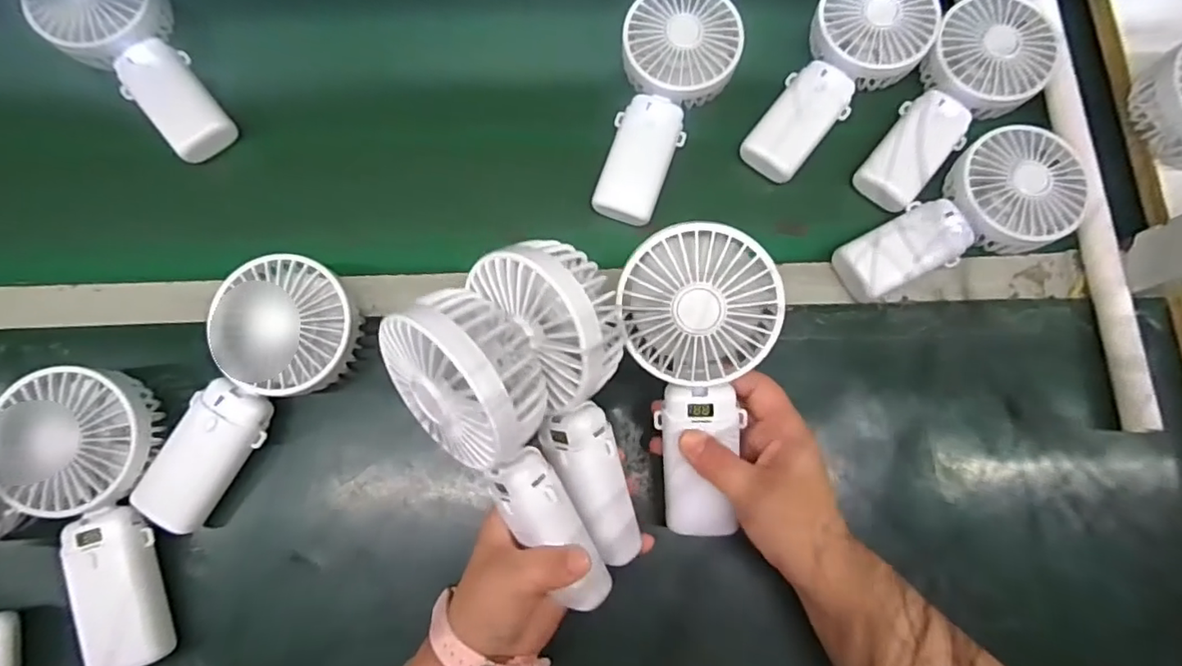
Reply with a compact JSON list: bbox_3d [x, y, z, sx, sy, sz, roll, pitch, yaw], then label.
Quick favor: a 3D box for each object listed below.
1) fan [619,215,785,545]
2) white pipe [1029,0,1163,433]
[{"bbox_3d":[0.059,0.030,0.347,0.080,0.041,0.184,-2,109,-2],"label":"fan"},{"bbox_3d":[0.354,-0.267,0.468,0.027,0.023,0.679,-2,78,-2],"label":"white pipe"}]

